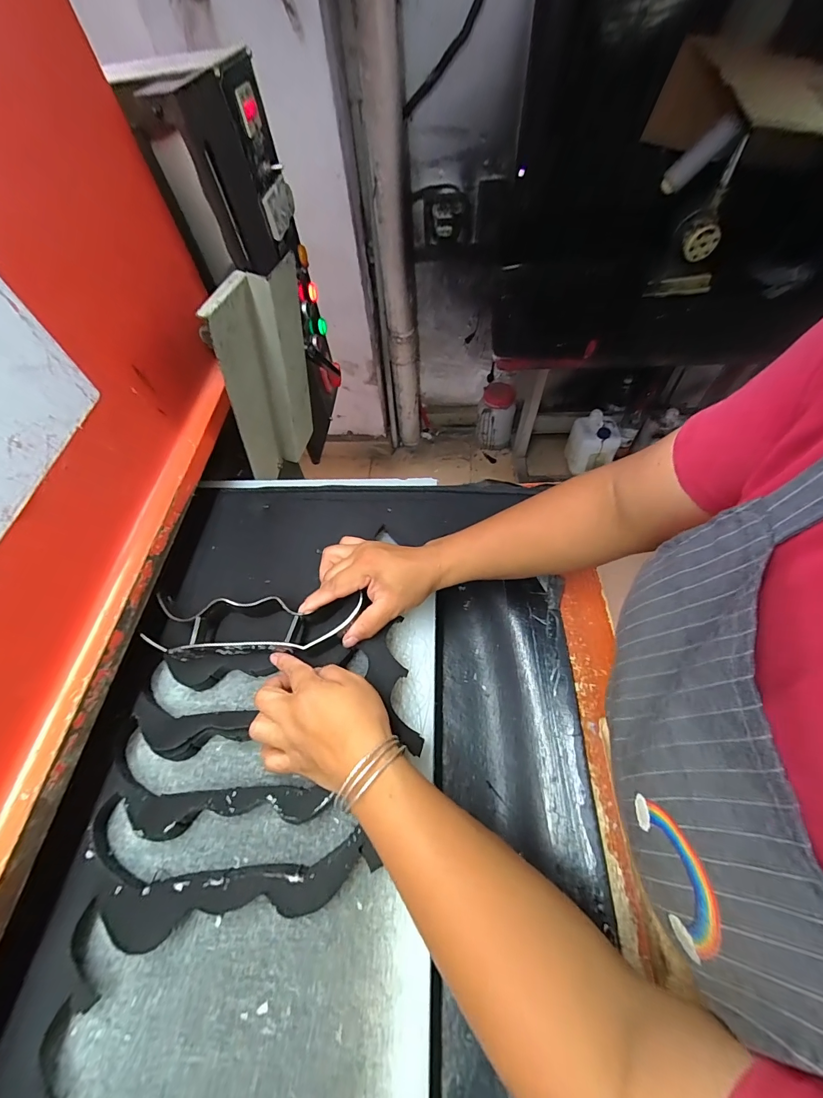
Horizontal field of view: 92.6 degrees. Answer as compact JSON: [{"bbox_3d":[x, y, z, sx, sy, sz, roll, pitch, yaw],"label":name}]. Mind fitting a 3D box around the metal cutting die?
[{"bbox_3d":[-0.150,0.079,0.394,0.202,0.034,0.064,-7,60,-2],"label":"metal cutting die"}]

